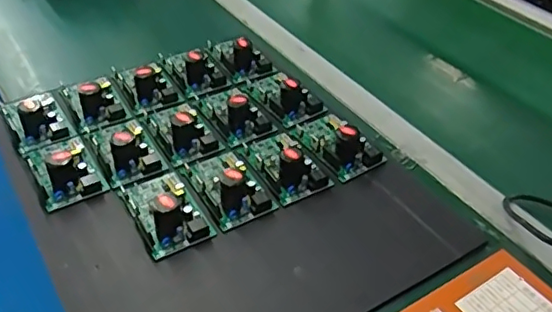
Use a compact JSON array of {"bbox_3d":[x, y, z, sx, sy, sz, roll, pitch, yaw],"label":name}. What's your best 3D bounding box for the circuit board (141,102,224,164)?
[{"bbox_3d":[-0.125,-0.048,0.717,0.074,0.039,0.117,-20,45,-23],"label":"circuit board"}]

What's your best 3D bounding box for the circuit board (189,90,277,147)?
[{"bbox_3d":[-0.059,-0.072,0.745,0.074,0.035,0.120,-21,46,-25],"label":"circuit board"}]

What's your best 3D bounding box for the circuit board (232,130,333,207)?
[{"bbox_3d":[0.007,-0.002,0.671,0.080,0.044,0.118,-20,45,-23],"label":"circuit board"}]

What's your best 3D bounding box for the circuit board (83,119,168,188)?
[{"bbox_3d":[-0.190,-0.023,0.689,0.071,0.040,0.116,-20,45,-24],"label":"circuit board"}]

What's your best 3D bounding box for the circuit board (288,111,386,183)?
[{"bbox_3d":[0.075,-0.028,0.705,0.083,0.046,0.120,-16,44,-20],"label":"circuit board"}]

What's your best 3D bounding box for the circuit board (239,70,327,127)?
[{"bbox_3d":[0.007,-0.095,0.778,0.074,0.043,0.122,-22,46,-26],"label":"circuit board"}]

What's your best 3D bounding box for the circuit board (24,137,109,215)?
[{"bbox_3d":[-0.251,0.004,0.655,0.073,0.040,0.117,-21,46,-25],"label":"circuit board"}]

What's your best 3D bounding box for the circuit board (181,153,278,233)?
[{"bbox_3d":[-0.056,0.022,0.645,0.076,0.045,0.120,-21,46,-24],"label":"circuit board"}]

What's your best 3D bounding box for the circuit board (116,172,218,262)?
[{"bbox_3d":[-0.124,0.048,0.615,0.074,0.048,0.119,-20,45,-24],"label":"circuit board"}]

